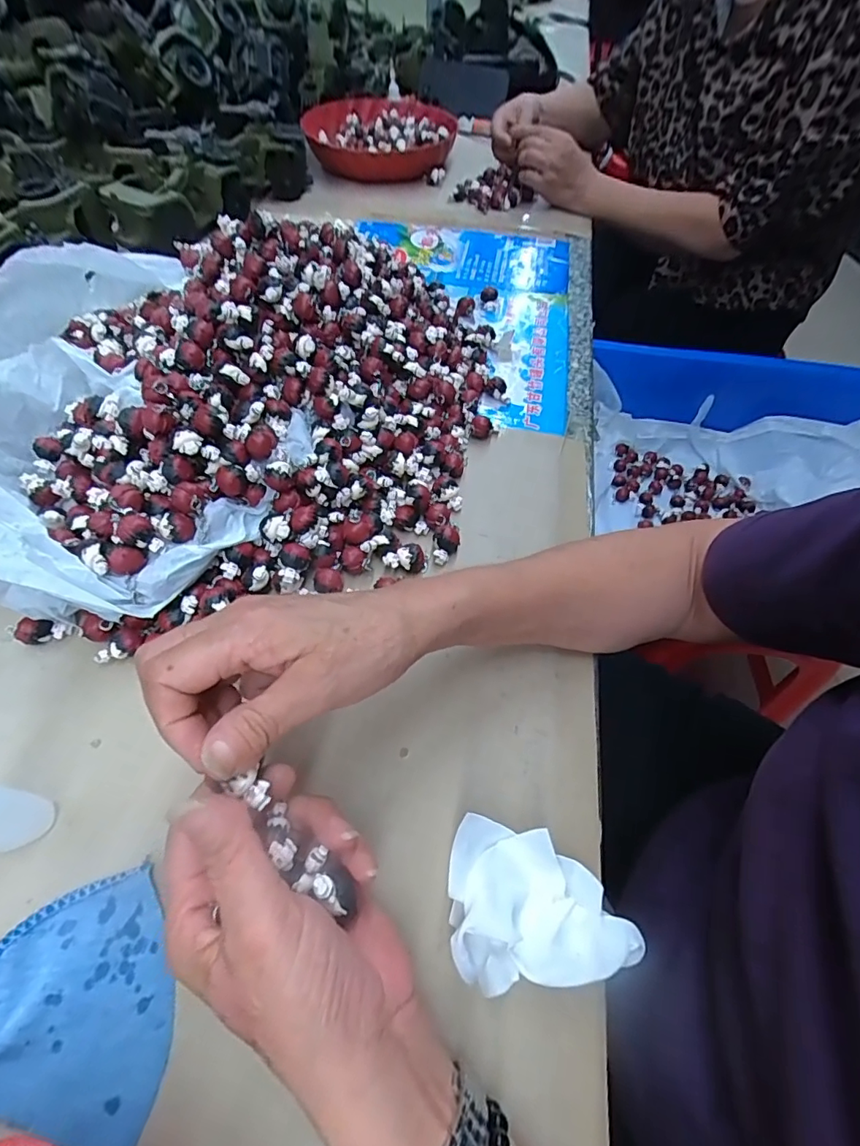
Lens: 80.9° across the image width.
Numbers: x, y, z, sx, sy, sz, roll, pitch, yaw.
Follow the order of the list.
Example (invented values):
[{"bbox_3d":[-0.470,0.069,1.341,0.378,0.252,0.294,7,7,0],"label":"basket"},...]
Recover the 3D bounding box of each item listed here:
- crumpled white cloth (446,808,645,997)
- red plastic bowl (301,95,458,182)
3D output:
[{"bbox_3d":[0.056,0.162,0.241,0.096,0.038,0.064,9,57,5],"label":"crumpled white cloth"},{"bbox_3d":[-0.083,-0.702,0.811,0.223,0.048,0.237,0,57,-1],"label":"red plastic bowl"}]

